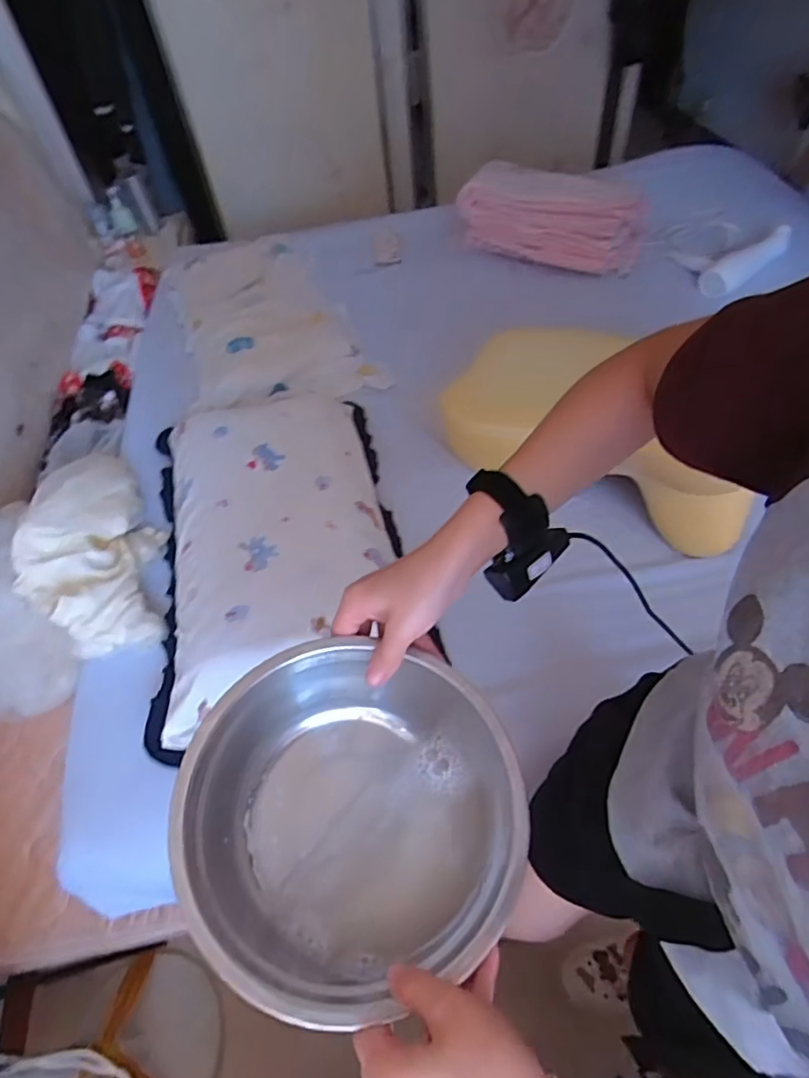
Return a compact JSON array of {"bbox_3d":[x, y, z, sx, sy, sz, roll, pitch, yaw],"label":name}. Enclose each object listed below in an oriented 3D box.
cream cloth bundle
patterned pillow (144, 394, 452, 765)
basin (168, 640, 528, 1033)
[{"bbox_3d":[-0.535,0.012,0.999,0.209,0.129,0.429,-27,55,-15],"label":"cream cloth bundle"},{"bbox_3d":[-0.227,-0.012,1.045,0.417,0.129,0.730,-14,52,-5],"label":"patterned pillow"},{"bbox_3d":[-0.032,0.183,0.404,0.215,0.084,0.210,-3,52,3],"label":"basin"}]

